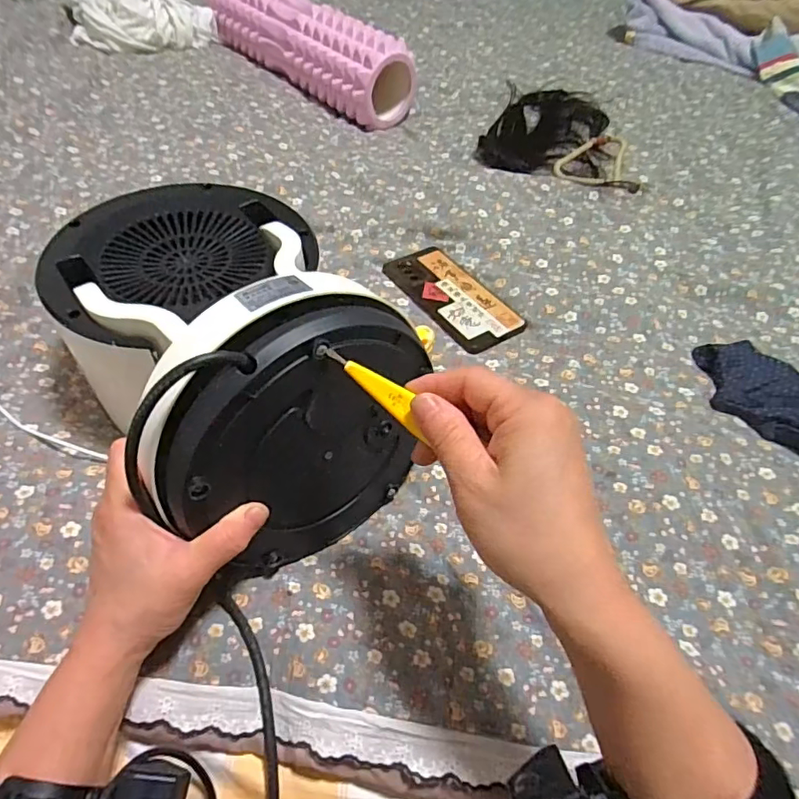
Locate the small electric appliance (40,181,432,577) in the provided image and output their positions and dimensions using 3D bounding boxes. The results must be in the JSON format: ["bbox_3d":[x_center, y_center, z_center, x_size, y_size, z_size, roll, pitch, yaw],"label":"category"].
[{"bbox_3d":[-0.135,-0.053,0.407,0.179,0.184,0.317,-23,61,-20],"label":"small electric appliance"}]

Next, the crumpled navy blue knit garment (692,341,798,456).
[{"bbox_3d":[0.356,-0.005,0.489,0.108,0.019,0.163,-34,61,-27],"label":"crumpled navy blue knit garment"}]

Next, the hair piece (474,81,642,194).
[{"bbox_3d":[0.233,-0.397,0.817,0.214,0.033,0.282,9,51,4],"label":"hair piece"}]

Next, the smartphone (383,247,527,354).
[{"bbox_3d":[0.057,-0.115,0.584,0.082,0.008,0.166,-29,58,-24],"label":"smartphone"}]

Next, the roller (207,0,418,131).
[{"bbox_3d":[-0.169,-0.615,0.915,0.438,0.107,0.106,38,59,24],"label":"roller"}]

